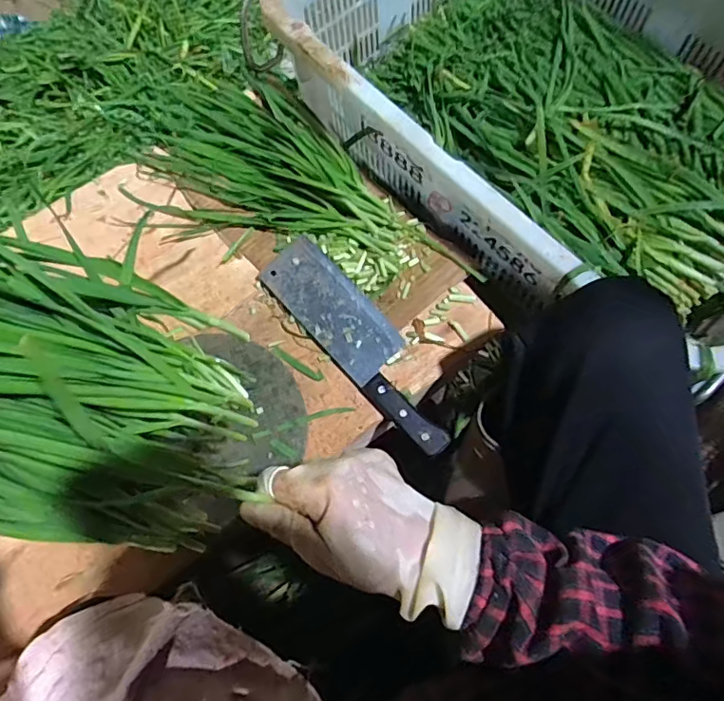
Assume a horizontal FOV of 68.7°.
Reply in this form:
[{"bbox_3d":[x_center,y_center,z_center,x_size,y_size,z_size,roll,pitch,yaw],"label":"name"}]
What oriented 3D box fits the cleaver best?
[{"bbox_3d":[0.000,-0.010,0.566,0.070,0.023,0.270,-40,73,-12],"label":"cleaver"}]

